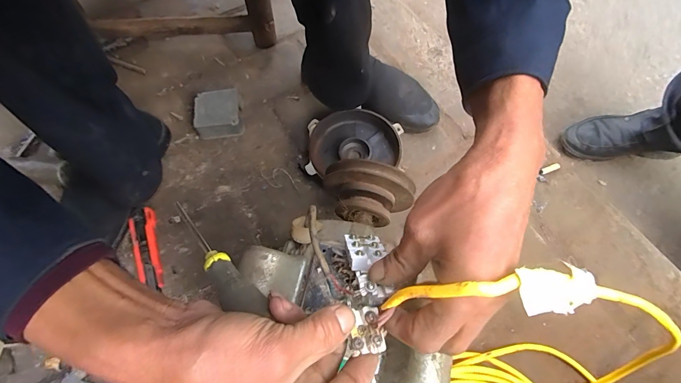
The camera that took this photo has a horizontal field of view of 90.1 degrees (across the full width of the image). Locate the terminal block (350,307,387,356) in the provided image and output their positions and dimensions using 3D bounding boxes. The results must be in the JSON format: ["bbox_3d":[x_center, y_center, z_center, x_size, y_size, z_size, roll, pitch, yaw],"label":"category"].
[{"bbox_3d":[0.017,0.097,0.237,0.023,0.013,0.030,-9,66,-5],"label":"terminal block"}]

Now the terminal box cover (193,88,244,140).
[{"bbox_3d":[-0.206,-0.131,0.577,0.074,0.044,0.074,-10,66,-5],"label":"terminal box cover"}]

